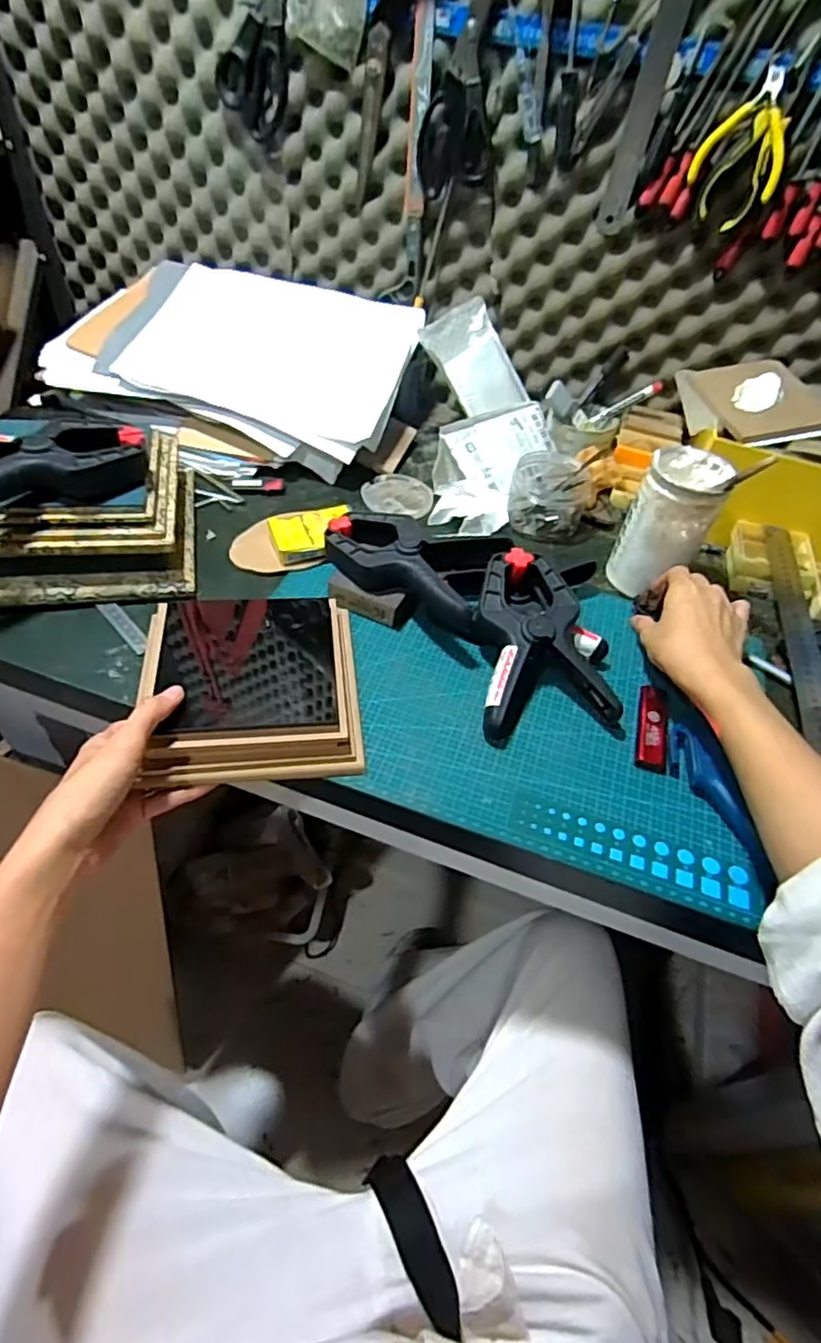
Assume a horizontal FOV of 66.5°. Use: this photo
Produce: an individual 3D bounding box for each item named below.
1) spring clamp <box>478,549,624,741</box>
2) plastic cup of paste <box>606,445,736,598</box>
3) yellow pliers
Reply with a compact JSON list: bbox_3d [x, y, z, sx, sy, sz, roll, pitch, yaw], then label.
[{"bbox_3d":[0.098,-0.025,0.531,0.115,0.045,0.161,-6,66,-8],"label":"spring clamp"},{"bbox_3d":[0.248,-0.143,0.608,0.071,0.128,0.076,3,48,-4],"label":"plastic cup of paste"},{"bbox_3d":[0.312,-0.489,0.588,0.082,0.109,0.028,27,51,16],"label":"yellow pliers"}]

